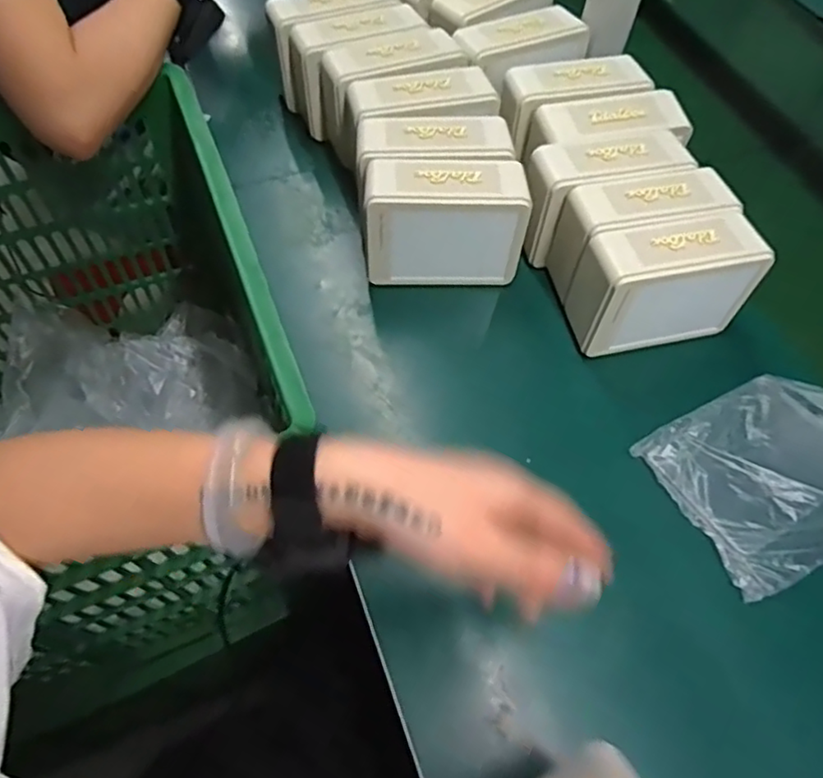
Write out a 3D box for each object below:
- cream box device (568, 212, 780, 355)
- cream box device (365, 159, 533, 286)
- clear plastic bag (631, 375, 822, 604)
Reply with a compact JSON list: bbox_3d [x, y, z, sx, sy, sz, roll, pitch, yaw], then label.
[{"bbox_3d":[0.210,-0.086,0.523,0.146,0.102,0.060,-8,60,-8],"label":"cream box device"},{"bbox_3d":[0.029,-0.144,0.552,0.140,0.103,0.066,3,59,-2],"label":"cream box device"},{"bbox_3d":[0.300,0.054,0.477,0.192,0.051,0.148,-25,63,-12],"label":"clear plastic bag"}]

